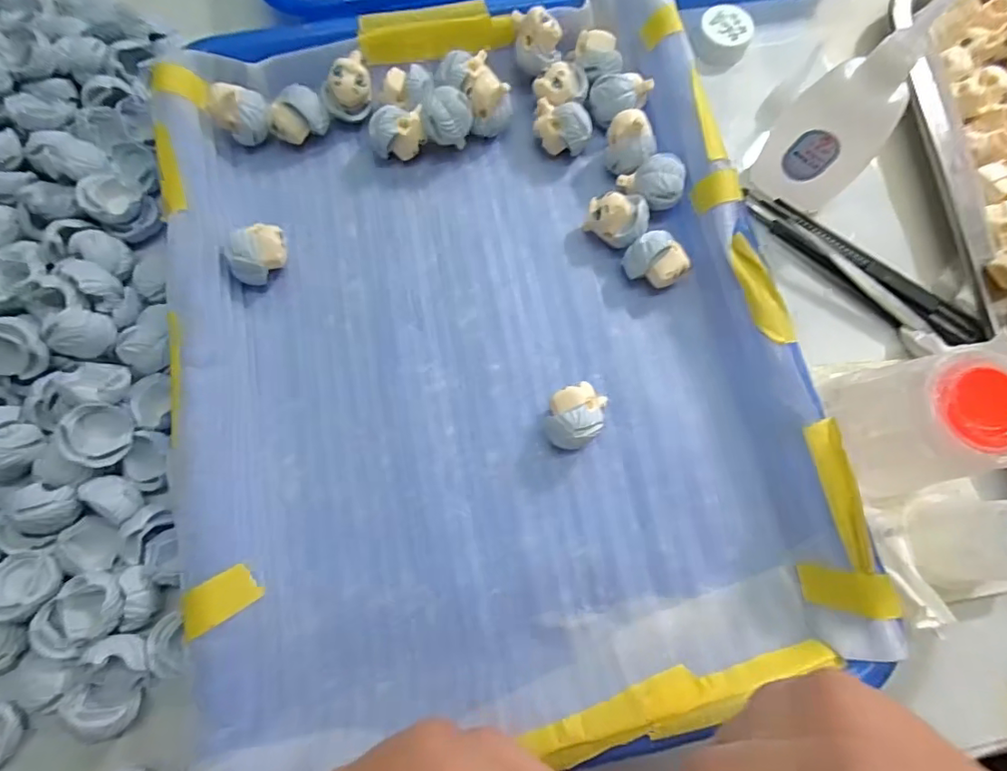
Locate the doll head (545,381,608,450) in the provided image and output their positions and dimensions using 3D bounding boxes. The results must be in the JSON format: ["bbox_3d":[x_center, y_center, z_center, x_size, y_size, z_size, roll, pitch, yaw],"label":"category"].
[{"bbox_3d":[0.030,0.014,0.221,0.023,0.023,0.028,18,76,4],"label":"doll head"}]

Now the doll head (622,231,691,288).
[{"bbox_3d":[0.070,-0.057,0.241,0.028,0.021,0.020,21,76,4],"label":"doll head"}]

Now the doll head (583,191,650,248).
[{"bbox_3d":[0.053,-0.077,0.247,0.027,0.021,0.020,14,76,3],"label":"doll head"}]

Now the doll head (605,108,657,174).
[{"bbox_3d":[0.061,-0.115,0.254,0.023,0.026,0.021,0,76,-1],"label":"doll head"}]

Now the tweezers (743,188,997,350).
[{"bbox_3d":[0.170,-0.056,0.255,0.123,0.005,0.021,38,94,10],"label":"tweezers"}]

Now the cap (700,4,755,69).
[{"bbox_3d":[0.121,-0.191,0.289,0.028,0.013,0.029,0,76,-1],"label":"cap"}]

